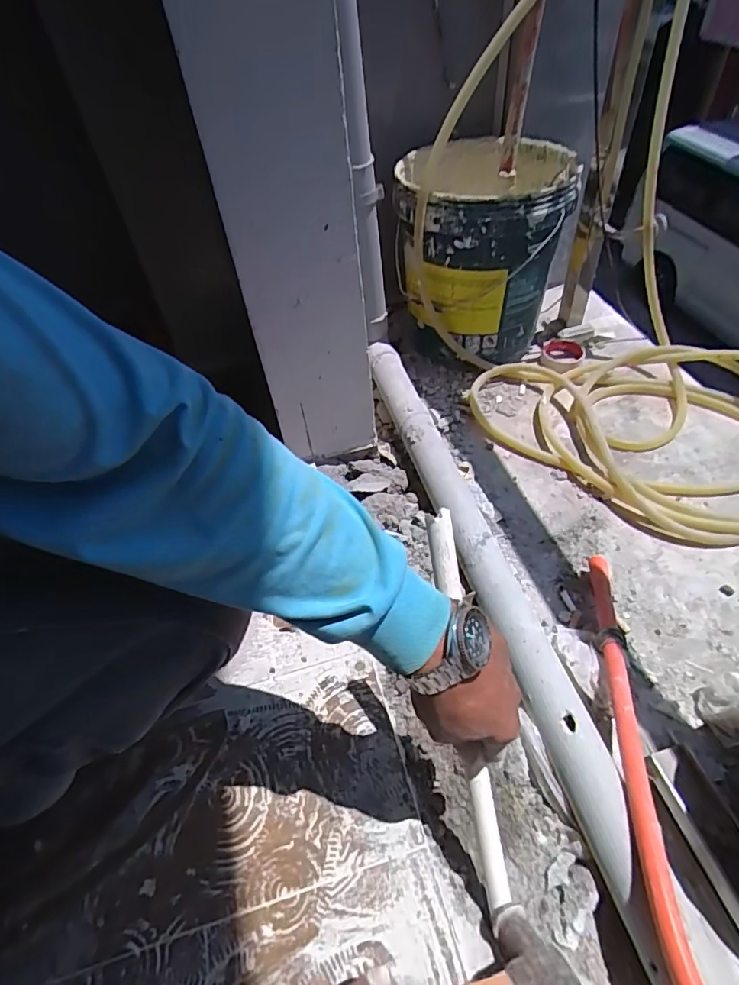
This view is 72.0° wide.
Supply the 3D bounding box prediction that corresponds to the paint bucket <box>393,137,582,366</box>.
[{"bbox_3d":[0.197,-0.452,0.967,0.287,0.295,0.288,-3,50,3],"label":"paint bucket"}]

